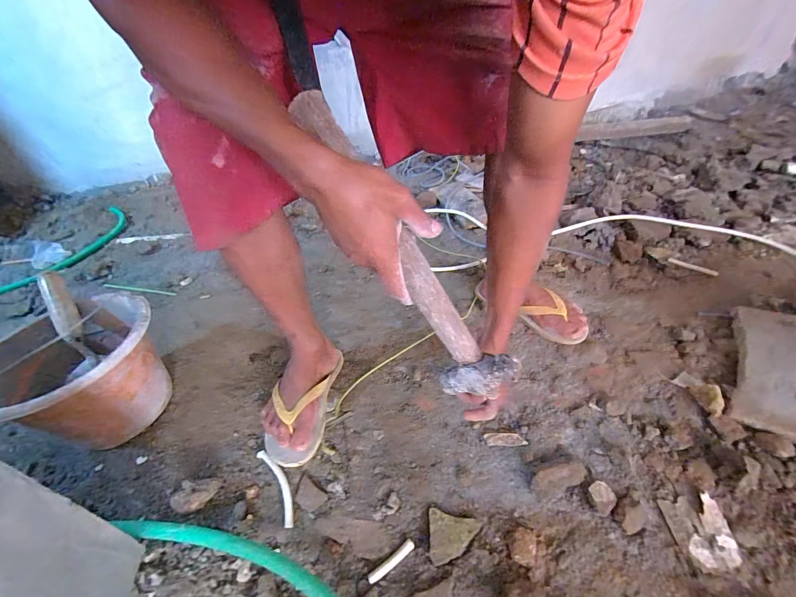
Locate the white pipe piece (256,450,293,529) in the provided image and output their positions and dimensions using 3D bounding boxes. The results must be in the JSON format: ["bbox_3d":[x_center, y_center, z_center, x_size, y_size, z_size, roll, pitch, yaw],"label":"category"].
[{"bbox_3d":[-0.180,0.274,0.514,0.026,0.009,0.127,-41,52,-9],"label":"white pipe piece"}]

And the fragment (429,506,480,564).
[{"bbox_3d":[0.073,0.315,0.457,0.063,0.009,0.061,-4,38,8],"label":"fragment"}]

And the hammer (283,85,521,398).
[{"bbox_3d":[-0.003,-0.050,0.325,0.033,0.086,0.320,-32,90,-28],"label":"hammer"}]

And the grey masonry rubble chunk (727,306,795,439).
[{"bbox_3d":[0.652,0.115,0.597,0.110,0.034,0.285,20,47,33],"label":"grey masonry rubble chunk"}]

